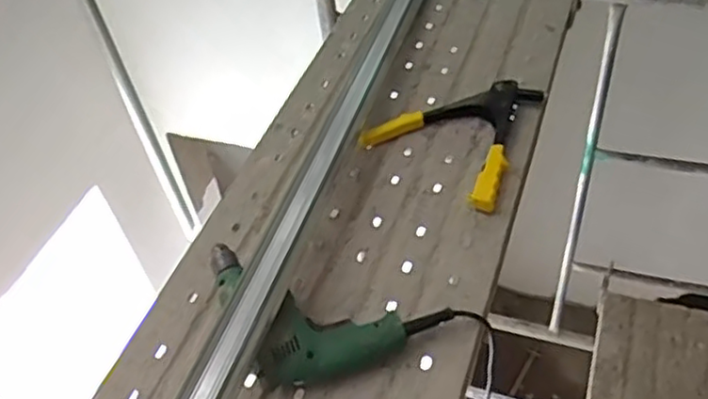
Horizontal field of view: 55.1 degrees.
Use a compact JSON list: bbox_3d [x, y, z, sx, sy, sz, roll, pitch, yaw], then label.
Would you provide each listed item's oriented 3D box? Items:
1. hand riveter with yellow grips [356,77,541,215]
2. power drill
[{"bbox_3d":[0.135,-0.104,0.985,0.216,0.031,0.232,17,51,21],"label":"hand riveter with yellow grips"},{"bbox_3d":[-0.053,0.151,0.788,0.302,0.066,0.147,10,49,16],"label":"power drill"}]

